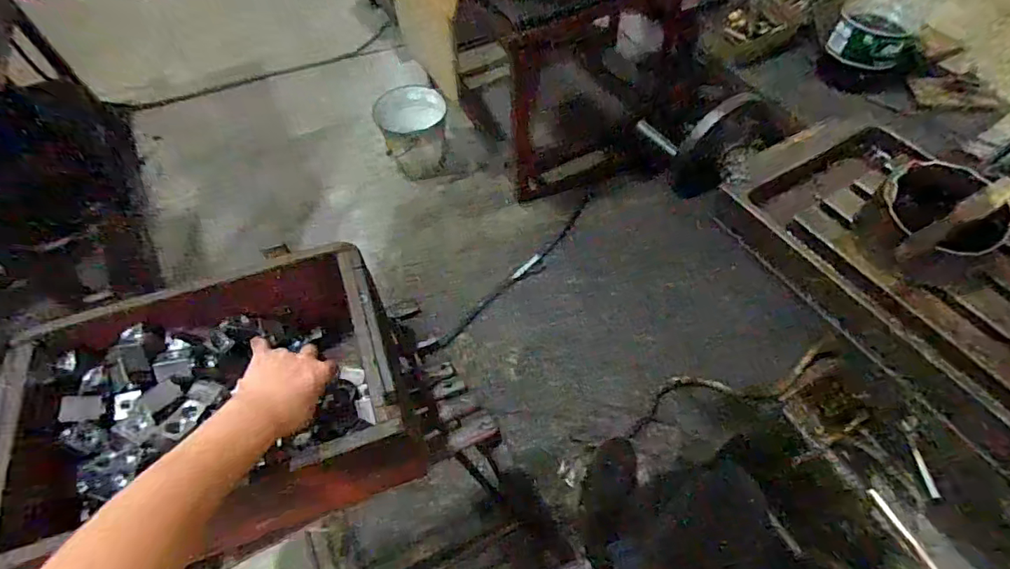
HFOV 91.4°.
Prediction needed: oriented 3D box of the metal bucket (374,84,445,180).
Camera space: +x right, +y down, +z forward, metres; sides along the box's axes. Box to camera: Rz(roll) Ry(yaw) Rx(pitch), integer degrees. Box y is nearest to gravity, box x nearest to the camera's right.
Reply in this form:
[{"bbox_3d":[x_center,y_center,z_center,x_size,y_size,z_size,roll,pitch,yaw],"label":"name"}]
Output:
[{"bbox_3d":[-0.317,-0.536,1.767,0.242,0.201,0.286,-21,58,-10],"label":"metal bucket"}]

